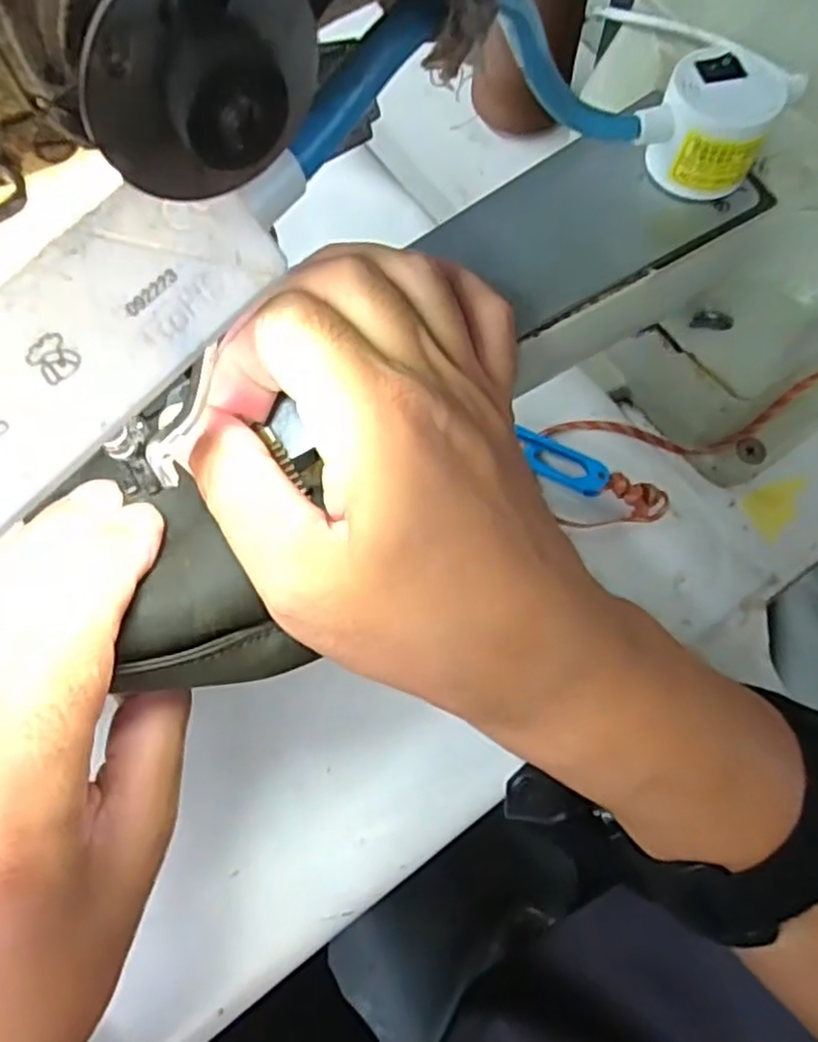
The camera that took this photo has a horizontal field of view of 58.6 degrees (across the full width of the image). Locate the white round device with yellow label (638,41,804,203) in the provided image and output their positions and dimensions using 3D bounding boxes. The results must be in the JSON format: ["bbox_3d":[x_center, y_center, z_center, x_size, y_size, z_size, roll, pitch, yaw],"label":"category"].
[{"bbox_3d":[0.102,-0.135,0.243,0.038,0.030,0.044,31,72,13],"label":"white round device with yellow label"}]

